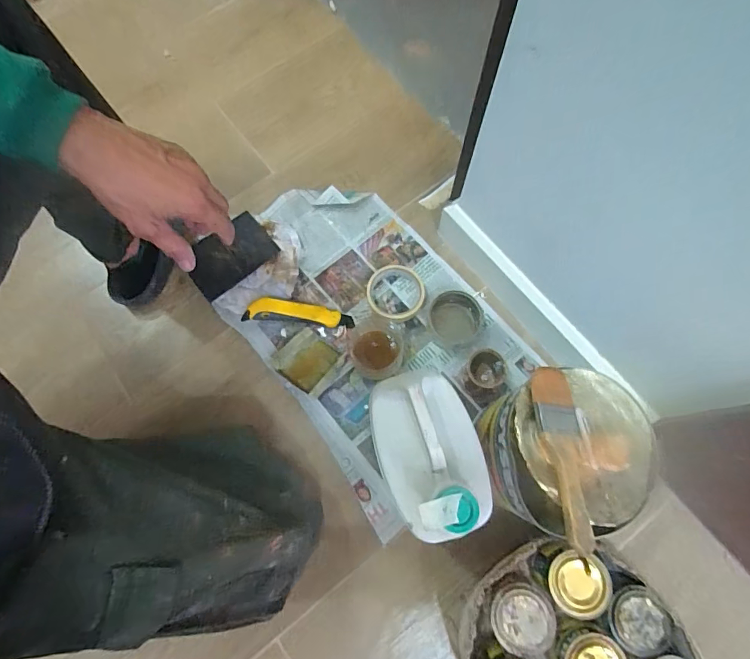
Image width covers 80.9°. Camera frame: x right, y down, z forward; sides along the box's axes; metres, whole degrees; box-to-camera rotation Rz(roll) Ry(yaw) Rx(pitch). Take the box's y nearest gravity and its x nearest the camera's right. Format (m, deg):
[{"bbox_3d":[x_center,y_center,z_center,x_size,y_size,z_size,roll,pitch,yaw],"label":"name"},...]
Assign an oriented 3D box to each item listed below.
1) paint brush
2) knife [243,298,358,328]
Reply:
[{"bbox_3d":[0.178,0.118,0.412,0.044,0.020,0.177,2,59,0],"label":"paint brush"},{"bbox_3d":[-0.120,-0.027,0.695,0.170,0.029,0.035,3,74,2],"label":"knife"}]

